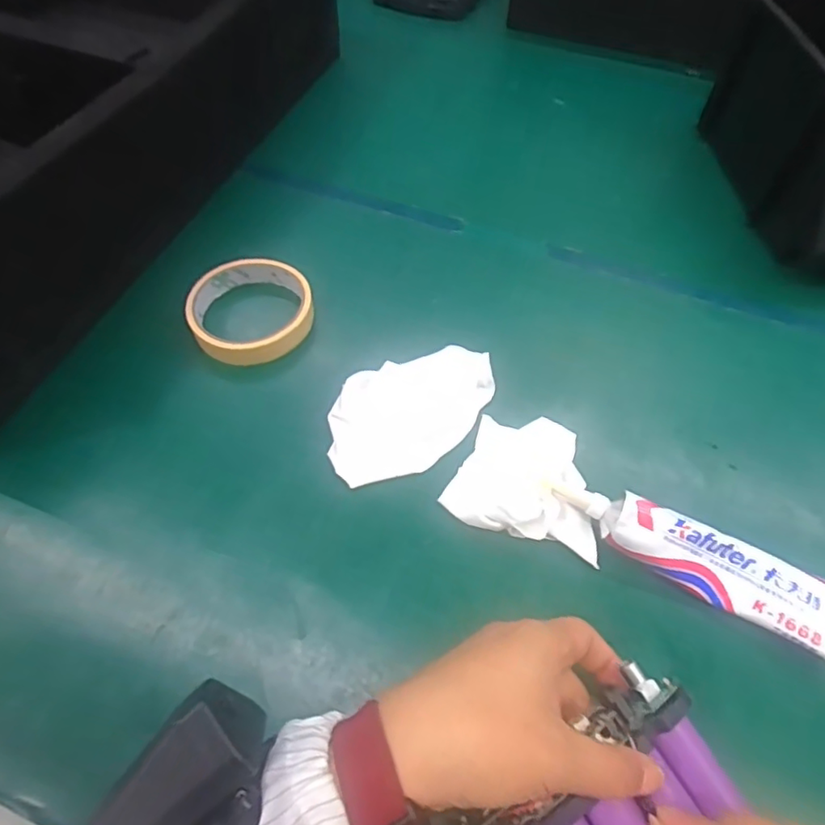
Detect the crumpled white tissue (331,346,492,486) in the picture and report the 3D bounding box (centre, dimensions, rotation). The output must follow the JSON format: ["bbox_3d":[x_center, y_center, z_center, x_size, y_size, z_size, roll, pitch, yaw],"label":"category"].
[{"bbox_3d":[0.001,-0.002,0.372,0.122,0.016,0.071,-26,63,-16],"label":"crumpled white tissue"}]

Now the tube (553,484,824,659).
[{"bbox_3d":[0.161,0.080,0.315,0.161,0.030,0.043,26,61,14],"label":"tube"}]

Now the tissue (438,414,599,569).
[{"bbox_3d":[0.073,0.037,0.345,0.090,0.018,0.081,16,59,8],"label":"tissue"}]

